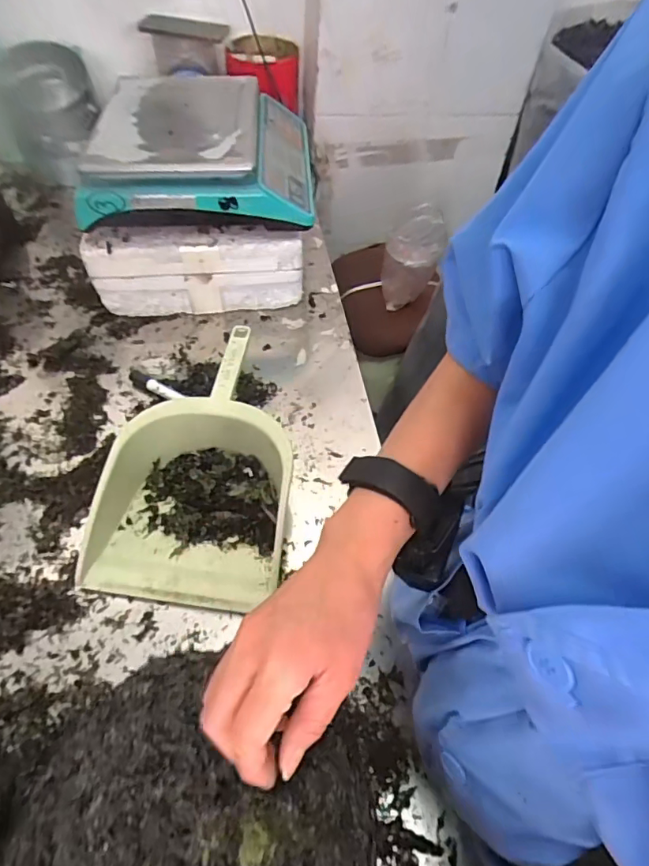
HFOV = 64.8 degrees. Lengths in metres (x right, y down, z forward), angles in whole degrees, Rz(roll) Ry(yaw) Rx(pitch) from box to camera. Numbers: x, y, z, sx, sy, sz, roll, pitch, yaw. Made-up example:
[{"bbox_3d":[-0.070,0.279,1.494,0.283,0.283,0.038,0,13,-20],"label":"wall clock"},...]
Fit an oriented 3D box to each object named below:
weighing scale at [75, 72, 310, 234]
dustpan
[{"bbox_3d":[-0.186,-0.429,0.755,0.309,0.096,0.299,-4,54,-6],"label":"weighing scale"},{"bbox_3d":[-0.147,0.027,0.618,0.223,0.094,0.330,8,53,3],"label":"dustpan"}]

